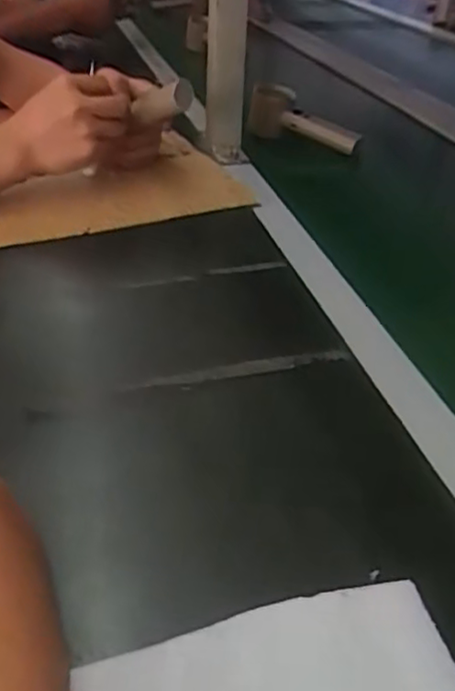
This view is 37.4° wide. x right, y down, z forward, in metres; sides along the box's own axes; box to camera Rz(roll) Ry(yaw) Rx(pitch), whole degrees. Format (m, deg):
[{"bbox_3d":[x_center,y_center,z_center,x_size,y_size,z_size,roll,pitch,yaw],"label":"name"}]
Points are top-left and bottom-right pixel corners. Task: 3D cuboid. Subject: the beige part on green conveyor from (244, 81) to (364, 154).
[{"bbox_3d":[0.101,-0.293,0.886,0.155,0.074,0.063,28,41,17],"label":"beige part on green conveyor"}]

